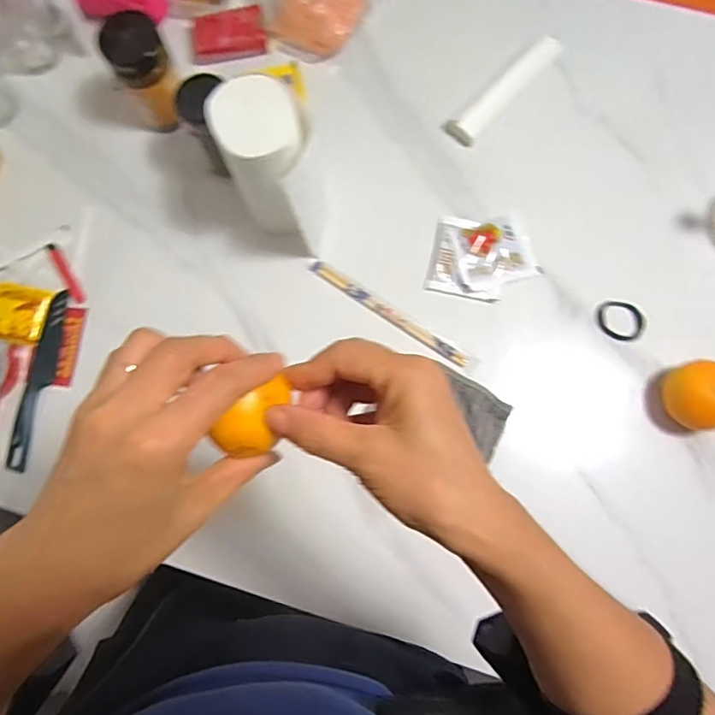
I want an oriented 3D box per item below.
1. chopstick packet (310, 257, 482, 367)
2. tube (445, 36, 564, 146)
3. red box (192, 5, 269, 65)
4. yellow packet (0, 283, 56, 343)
[{"bbox_3d":[0.035,-0.048,0.572,0.209,0.010,0.018,33,82,7],"label":"chopstick packet"},{"bbox_3d":[0.171,-0.318,0.616,0.042,0.020,0.167,44,83,8],"label":"tube"},{"bbox_3d":[-0.155,-0.383,0.625,0.089,0.032,0.044,-14,79,-1],"label":"red box"},{"bbox_3d":[-0.377,-0.050,0.581,0.067,0.008,0.060,12,80,3],"label":"yellow packet"}]

